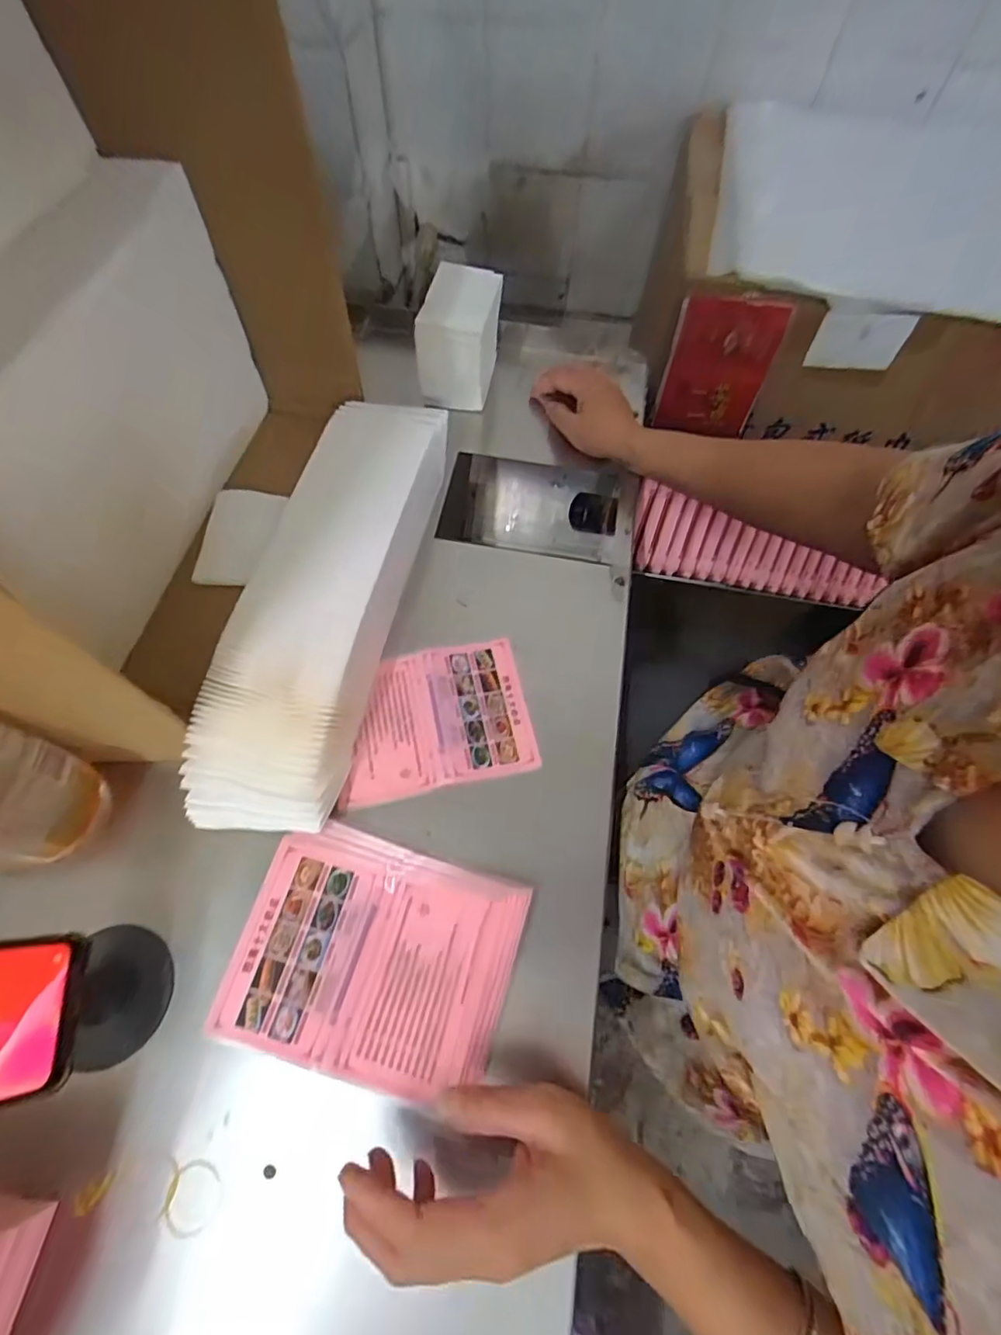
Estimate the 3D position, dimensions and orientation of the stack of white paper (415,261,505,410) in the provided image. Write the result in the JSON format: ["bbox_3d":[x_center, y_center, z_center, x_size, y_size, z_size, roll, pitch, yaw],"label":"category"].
[{"bbox_3d":[-0.038,-0.357,0.593,0.080,0.090,0.109,10,64,4],"label":"stack of white paper"}]

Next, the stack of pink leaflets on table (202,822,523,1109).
[{"bbox_3d":[-0.082,0.188,0.361,0.174,0.016,0.136,15,65,6],"label":"stack of pink leaflets on table"}]

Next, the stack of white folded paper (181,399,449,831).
[{"bbox_3d":[-0.137,-0.067,0.461,0.127,0.063,0.398,12,64,4],"label":"stack of white folded paper"}]

